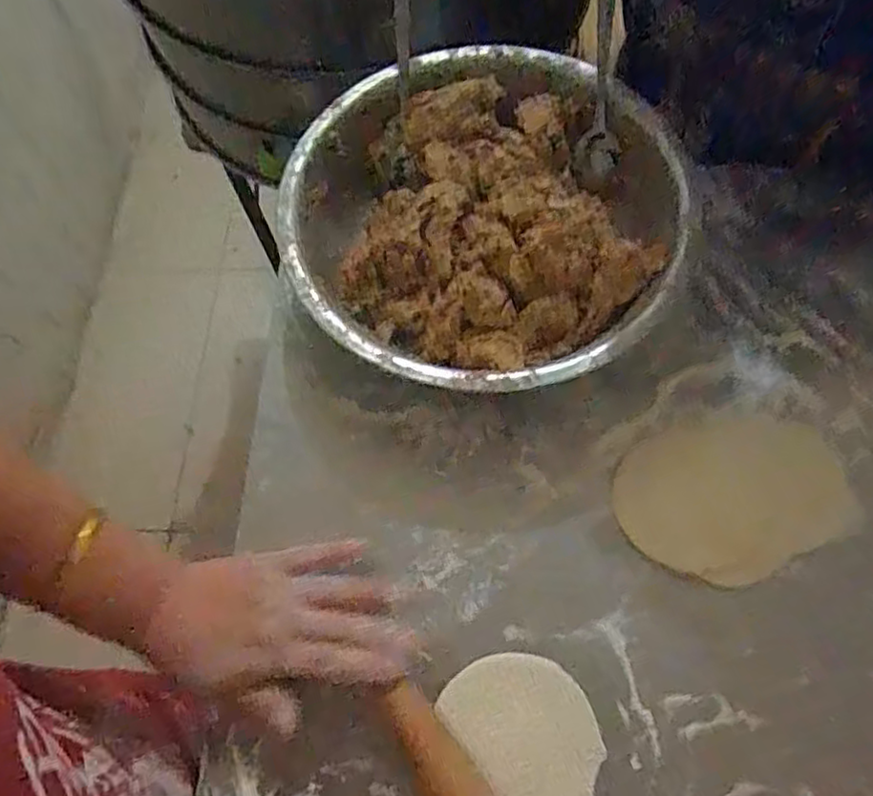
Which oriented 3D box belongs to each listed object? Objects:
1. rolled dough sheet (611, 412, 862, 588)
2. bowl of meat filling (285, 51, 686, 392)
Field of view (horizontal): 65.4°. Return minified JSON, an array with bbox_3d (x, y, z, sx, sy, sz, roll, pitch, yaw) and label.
[{"bbox_3d":[0.205,0.066,0.472,0.153,0.004,0.112,-23,68,-7],"label":"rolled dough sheet"},{"bbox_3d":[0.033,-0.133,0.522,0.272,0.073,0.290,-1,67,2],"label":"bowl of meat filling"}]

